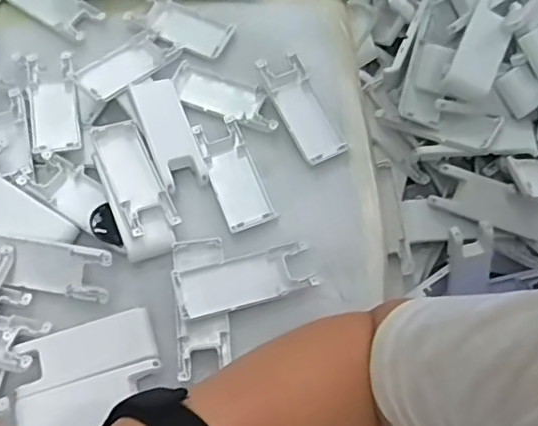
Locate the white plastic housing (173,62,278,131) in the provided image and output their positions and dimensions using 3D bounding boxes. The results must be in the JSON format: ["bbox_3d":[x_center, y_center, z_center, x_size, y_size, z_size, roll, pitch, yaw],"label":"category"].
[{"bbox_3d":[-0.038,-0.103,0.540,0.103,0.013,0.042,20,66,10],"label":"white plastic housing"}]

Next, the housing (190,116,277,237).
[{"bbox_3d":[-0.030,-0.034,0.508,0.041,0.009,0.107,-20,65,-8],"label":"housing"}]

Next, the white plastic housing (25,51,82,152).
[{"bbox_3d":[-0.190,-0.096,0.528,0.041,0.016,0.102,-13,65,-5],"label":"white plastic housing"}]

